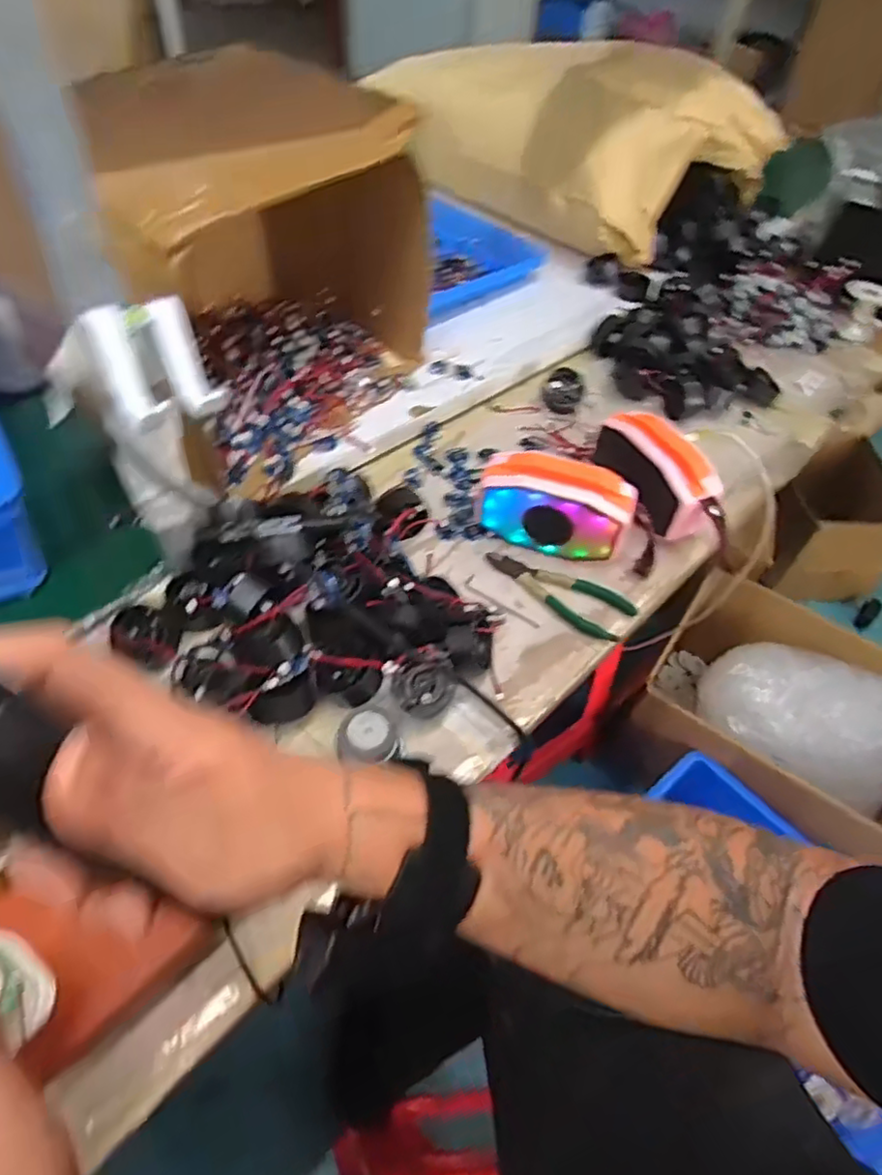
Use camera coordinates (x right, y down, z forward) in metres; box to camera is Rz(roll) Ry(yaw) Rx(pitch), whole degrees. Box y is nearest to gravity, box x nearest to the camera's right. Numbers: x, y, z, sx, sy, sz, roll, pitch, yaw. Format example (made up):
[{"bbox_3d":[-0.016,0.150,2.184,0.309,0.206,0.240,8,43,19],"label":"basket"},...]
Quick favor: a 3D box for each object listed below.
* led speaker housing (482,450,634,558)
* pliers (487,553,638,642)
[{"bbox_3d":[0.113,-0.082,0.643,0.148,0.078,0.065,20,52,11],"label":"led speaker housing"},{"bbox_3d":[0.112,0.000,0.627,0.148,0.016,0.050,35,56,21],"label":"pliers"}]

